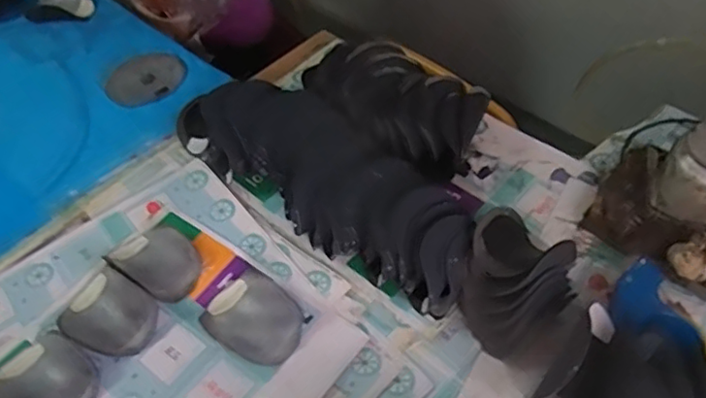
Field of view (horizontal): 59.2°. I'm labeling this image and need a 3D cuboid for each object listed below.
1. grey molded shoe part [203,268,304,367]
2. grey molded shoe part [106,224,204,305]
[{"bbox_3d":[-0.129,0.154,0.802,0.102,0.025,0.134,-38,57,-24],"label":"grey molded shoe part"},{"bbox_3d":[-0.273,0.082,0.871,0.135,0.046,0.092,26,57,23],"label":"grey molded shoe part"}]

